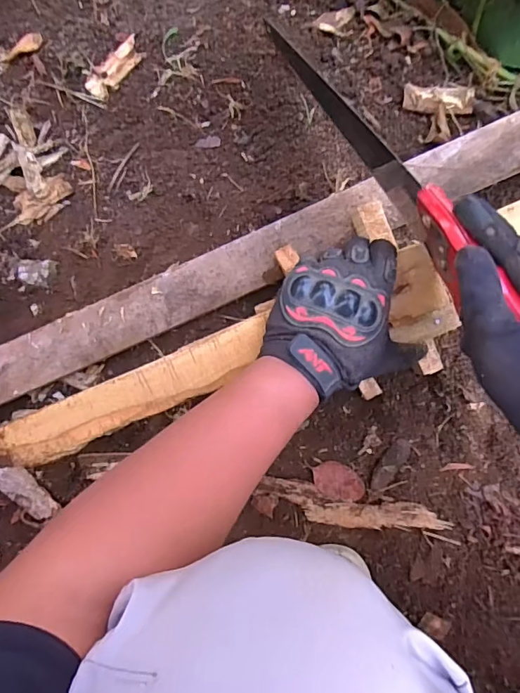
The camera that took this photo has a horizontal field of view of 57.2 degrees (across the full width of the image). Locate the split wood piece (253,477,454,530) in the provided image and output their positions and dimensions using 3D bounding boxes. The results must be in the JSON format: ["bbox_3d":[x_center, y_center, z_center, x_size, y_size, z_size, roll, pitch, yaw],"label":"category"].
[{"bbox_3d":[0.105,0.186,0.541,0.208,0.010,0.040,10,98,5],"label":"split wood piece"}]

